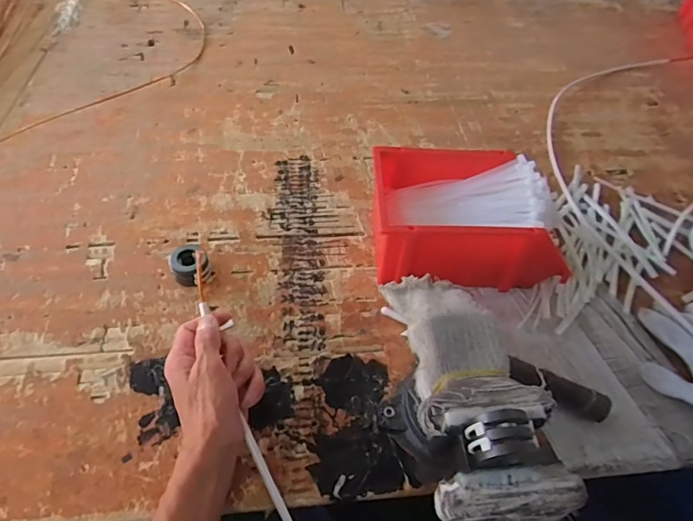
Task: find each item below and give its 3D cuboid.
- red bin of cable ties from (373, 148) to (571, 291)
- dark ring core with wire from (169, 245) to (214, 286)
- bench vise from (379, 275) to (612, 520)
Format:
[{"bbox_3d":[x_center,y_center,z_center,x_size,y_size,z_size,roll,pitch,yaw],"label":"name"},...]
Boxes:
[{"bbox_3d":[0.147,-0.046,0.607,0.225,0.120,0.153,-1,50,-5],"label":"red bin of cable ties"},{"bbox_3d":[-0.193,0.005,0.584,0.048,0.034,0.045,2,50,-3],"label":"dark ring core with wire"},{"bbox_3d":[0.101,0.129,0.430,0.101,0.155,0.270,-6,51,-9],"label":"bench vise"}]

